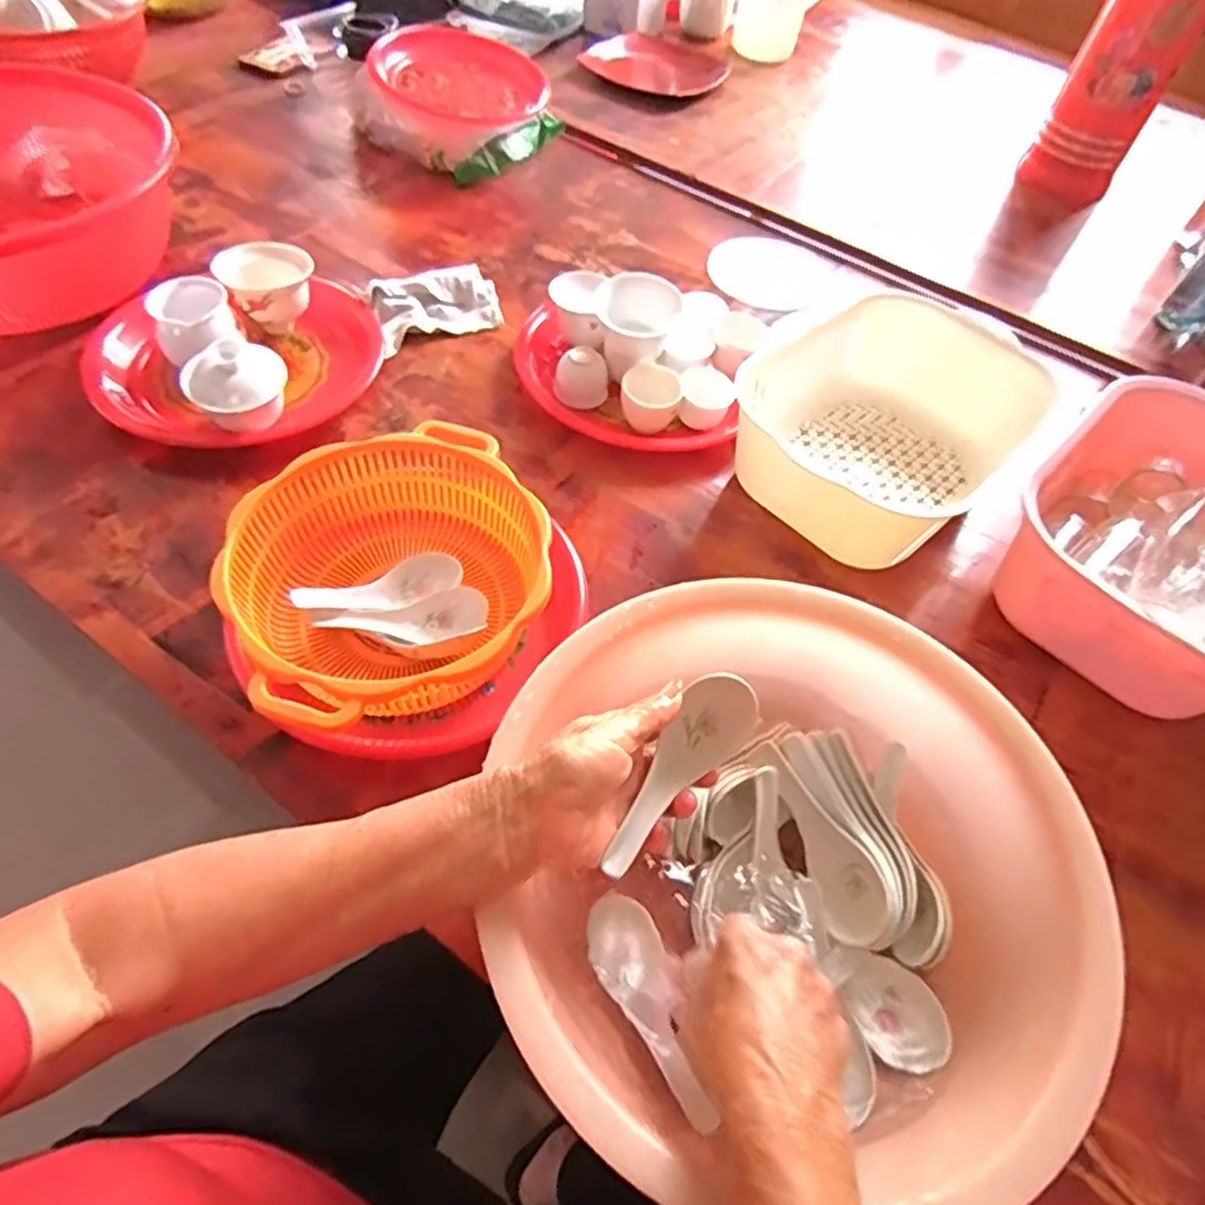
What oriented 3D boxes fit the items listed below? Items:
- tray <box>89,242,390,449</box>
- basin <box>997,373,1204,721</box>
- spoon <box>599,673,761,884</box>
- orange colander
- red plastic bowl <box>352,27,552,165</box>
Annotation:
[{"bbox_3d":[-0.344,-0.243,0.679,0.249,0.075,0.225,-22,60,-19],"label":"tray"},{"bbox_3d":[0.461,-0.041,0.577,0.212,0.131,0.258,36,59,18],"label":"basin"},{"bbox_3d":[0.041,0.092,0.403,0.038,0.023,0.118,36,76,19],"label":"spoon"},{"bbox_3d":[-0.148,-0.014,0.533,0.211,0.087,0.214,-22,60,-19],"label":"orange colander"},{"bbox_3d":[-0.191,-0.684,0.993,0.223,0.100,0.223,3,55,-4],"label":"red plastic bowl"}]

